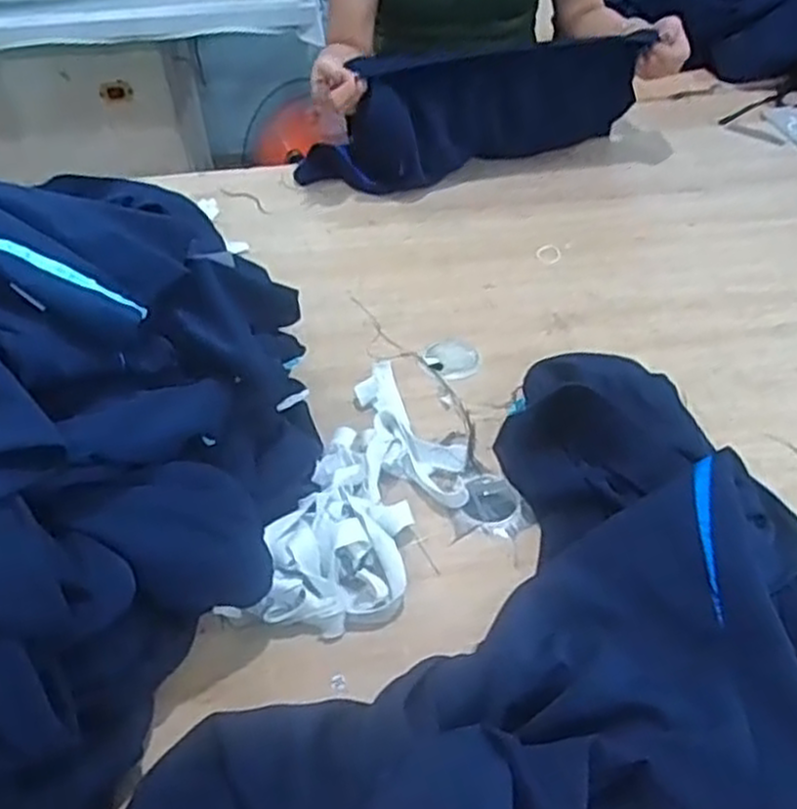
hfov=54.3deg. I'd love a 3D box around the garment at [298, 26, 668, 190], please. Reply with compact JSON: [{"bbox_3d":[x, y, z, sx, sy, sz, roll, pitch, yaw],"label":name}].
[{"bbox_3d":[0.095,-0.397,1.076,0.456,0.172,0.107,-7,43,-5],"label":"garment"}]

